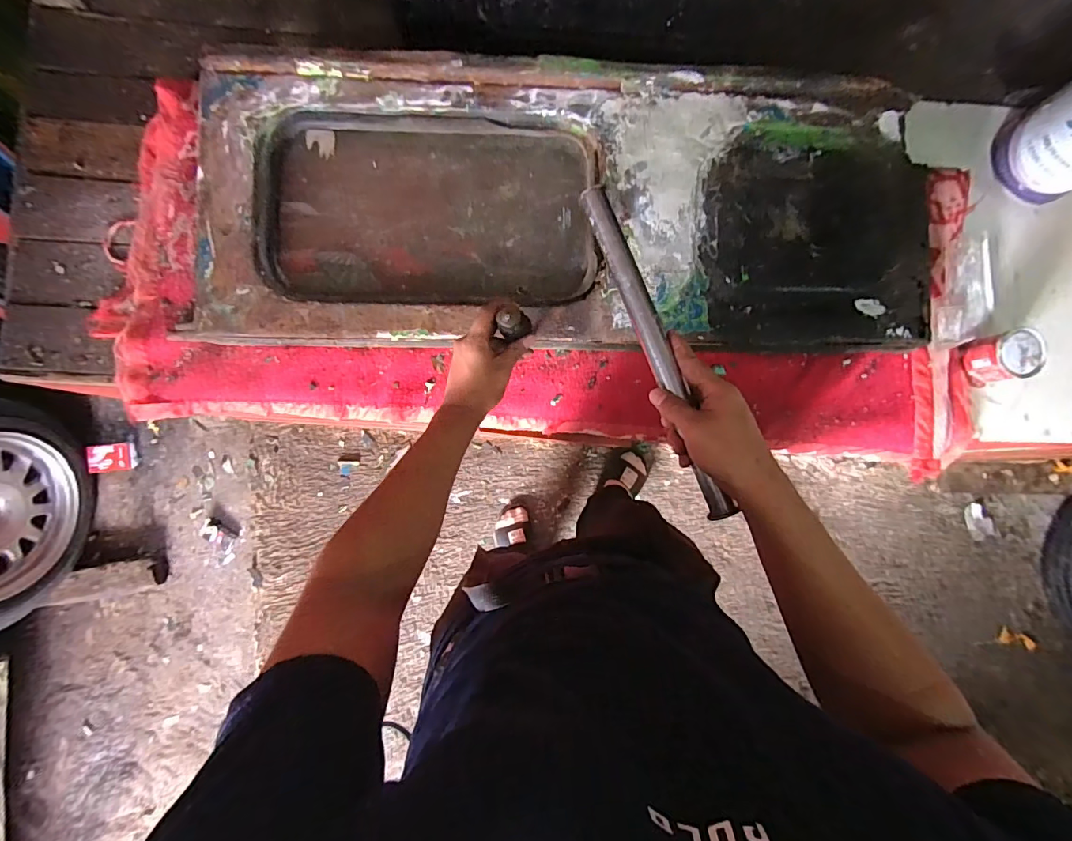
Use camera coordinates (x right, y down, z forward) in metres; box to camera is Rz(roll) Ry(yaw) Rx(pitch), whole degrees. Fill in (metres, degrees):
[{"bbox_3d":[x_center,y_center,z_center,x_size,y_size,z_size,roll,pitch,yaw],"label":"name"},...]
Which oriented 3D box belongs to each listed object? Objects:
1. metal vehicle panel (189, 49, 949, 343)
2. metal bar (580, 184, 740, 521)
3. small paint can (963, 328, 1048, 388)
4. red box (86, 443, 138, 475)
[{"bbox_3d":[0.052,-0.292,0.640,1.026,0.060,0.378,1,84,-4],"label":"metal vehicle panel"},{"bbox_3d":[0.116,-0.069,0.439,0.024,0.015,0.335,-20,86,-6],"label":"metal bar"},{"bbox_3d":[0.697,-0.094,0.690,0.073,0.065,0.071,-19,85,-6],"label":"small paint can"},{"bbox_3d":[-1.253,0.110,1.364,0.108,0.031,0.081,-9,92,-40],"label":"red box"}]

